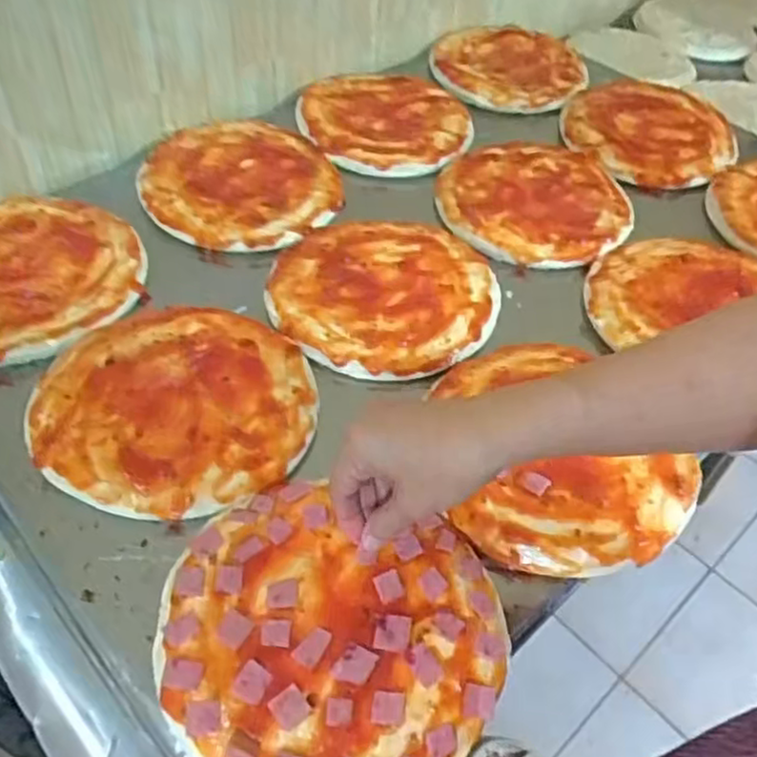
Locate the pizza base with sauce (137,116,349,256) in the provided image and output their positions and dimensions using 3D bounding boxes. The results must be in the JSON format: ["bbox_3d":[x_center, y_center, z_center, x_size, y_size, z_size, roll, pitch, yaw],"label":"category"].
[{"bbox_3d":[-0.142,-0.214,0.746,0.199,0.022,0.219,1,48,-6],"label":"pizza base with sauce"}]

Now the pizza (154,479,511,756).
[{"bbox_3d":[-0.028,0.148,0.410,0.192,0.017,0.178,3,48,-4],"label":"pizza"}]

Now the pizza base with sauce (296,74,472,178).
[{"bbox_3d":[0.005,-0.309,0.849,0.204,0.024,0.195,3,48,-4],"label":"pizza base with sauce"}]

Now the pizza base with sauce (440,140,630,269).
[{"bbox_3d":[0.163,-0.189,0.747,0.191,0.023,0.195,3,48,-4],"label":"pizza base with sauce"}]

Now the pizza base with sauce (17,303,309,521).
[{"bbox_3d":[-0.149,0.011,0.527,0.194,0.009,0.194,3,48,-4],"label":"pizza base with sauce"}]

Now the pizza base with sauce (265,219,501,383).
[{"bbox_3d":[0.005,-0.084,0.631,0.195,0.009,0.192,14,48,5],"label":"pizza base with sauce"}]

